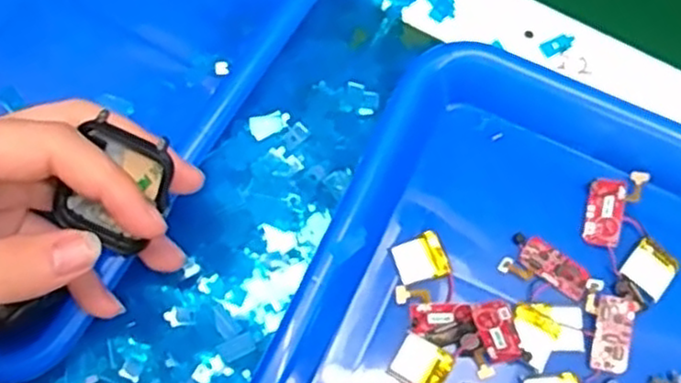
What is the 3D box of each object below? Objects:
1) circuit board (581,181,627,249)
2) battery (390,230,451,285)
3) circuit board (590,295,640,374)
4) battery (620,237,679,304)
[{"bbox_3d":[0.114,0.009,0.310,0.015,0.006,0.030,11,73,3],"label":"circuit board"},{"bbox_3d":[0.034,0.029,0.302,0.021,0.004,0.019,-21,74,-6],"label":"battery"},{"bbox_3d":[0.112,0.058,0.293,0.017,0.007,0.030,10,73,3],"label":"circuit board"},{"bbox_3d":[0.131,0.033,0.305,0.020,0.008,0.023,40,77,11],"label":"battery"}]

